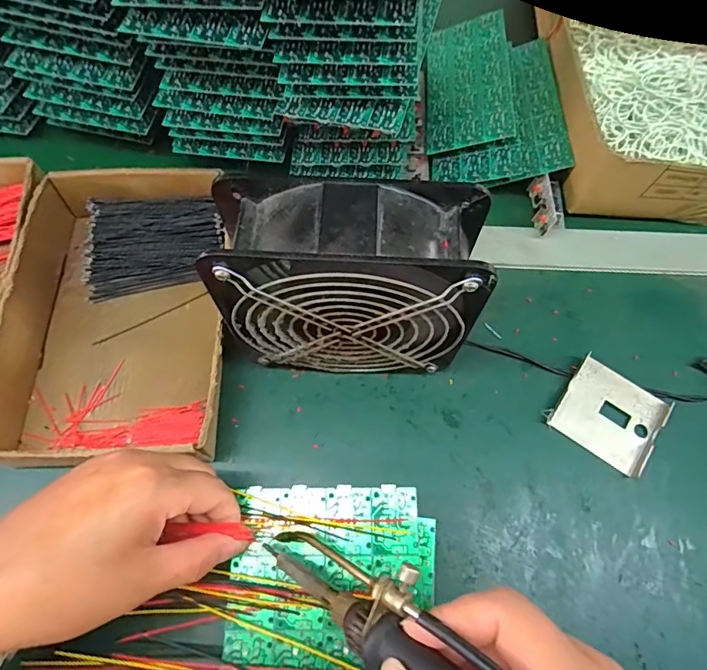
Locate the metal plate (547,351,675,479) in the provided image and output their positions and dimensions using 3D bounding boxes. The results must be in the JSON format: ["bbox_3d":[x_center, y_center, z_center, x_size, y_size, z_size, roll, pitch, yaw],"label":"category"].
[{"bbox_3d":[0.189,0.058,0.341,0.069,0.009,0.066,33,70,13],"label":"metal plate"}]

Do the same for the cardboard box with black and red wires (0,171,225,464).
[{"bbox_3d":[-0.172,-0.021,0.355,0.155,0.045,0.250,-4,66,-2],"label":"cardboard box with black and red wires"}]

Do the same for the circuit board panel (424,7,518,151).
[{"bbox_3d":[0.111,-0.250,0.456,0.080,0.004,0.174,-6,62,20],"label":"circuit board panel"}]

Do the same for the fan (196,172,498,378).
[{"bbox_3d":[-0.003,-0.023,0.298,0.154,0.153,0.064,6,66,2],"label":"fan"}]

